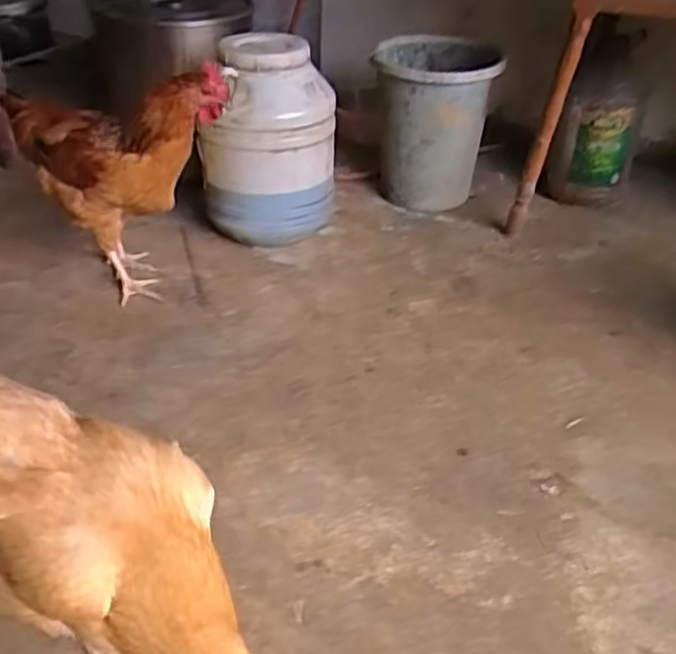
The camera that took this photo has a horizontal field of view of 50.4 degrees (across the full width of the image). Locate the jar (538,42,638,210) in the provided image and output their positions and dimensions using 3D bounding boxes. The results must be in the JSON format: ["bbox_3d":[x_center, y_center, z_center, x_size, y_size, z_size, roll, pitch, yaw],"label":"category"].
[{"bbox_3d":[0.536,-0.415,1.490,0.156,0.303,0.140,18,40,21],"label":"jar"}]

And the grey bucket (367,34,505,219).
[{"bbox_3d":[0.200,-0.430,1.524,0.227,0.302,0.259,8,37,9],"label":"grey bucket"}]

